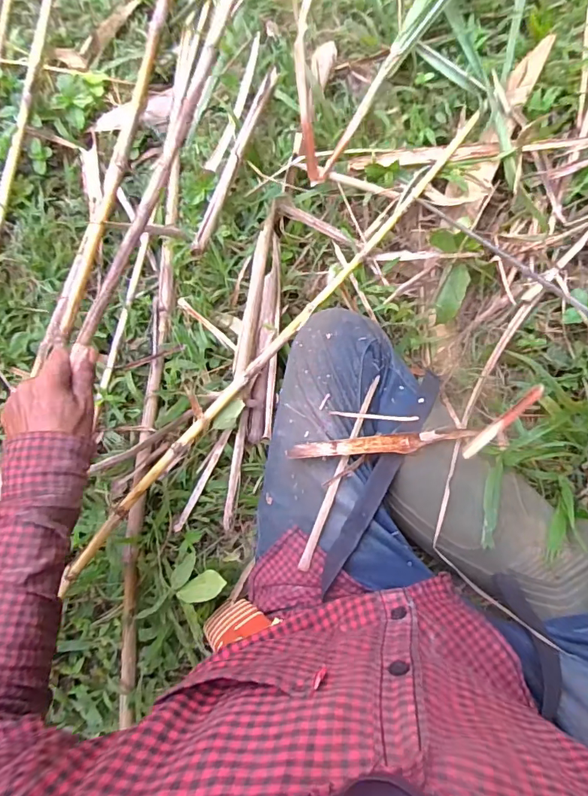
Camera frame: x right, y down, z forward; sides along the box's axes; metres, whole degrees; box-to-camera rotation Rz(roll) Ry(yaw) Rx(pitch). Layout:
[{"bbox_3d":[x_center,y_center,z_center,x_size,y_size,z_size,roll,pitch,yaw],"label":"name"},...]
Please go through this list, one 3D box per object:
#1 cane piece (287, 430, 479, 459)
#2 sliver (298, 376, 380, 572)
[{"bbox_3d":[0.089,0.052,0.538,0.185,0.018,0.022,-6,61,-2],"label":"cane piece"},{"bbox_3d":[0.051,0.081,0.534,0.011,0.006,0.226,21,88,9],"label":"sliver"}]

